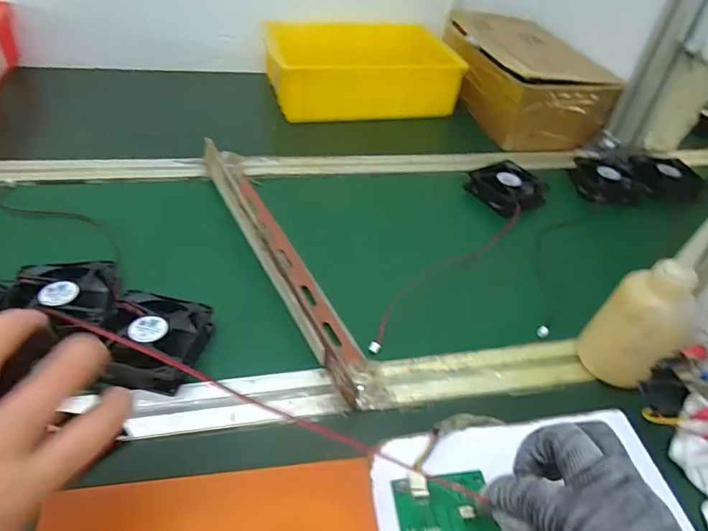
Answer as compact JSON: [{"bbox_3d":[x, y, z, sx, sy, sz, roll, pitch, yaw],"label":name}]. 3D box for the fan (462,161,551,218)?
[{"bbox_3d":[0.199,-0.106,0.635,0.083,0.020,0.086,-22,50,-30],"label":"fan"}]

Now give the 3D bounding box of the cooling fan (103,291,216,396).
[{"bbox_3d":[-0.164,0.061,0.402,0.076,0.025,0.086,7,41,-1],"label":"cooling fan"}]

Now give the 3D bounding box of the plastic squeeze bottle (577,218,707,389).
[{"bbox_3d":[0.248,0.027,0.394,0.068,0.137,0.062,-24,50,-31],"label":"plastic squeeze bottle"}]

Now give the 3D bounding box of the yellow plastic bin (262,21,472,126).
[{"bbox_3d":[0.003,-0.321,0.801,0.292,0.084,0.204,-8,44,-17],"label":"yellow plastic bin"}]

